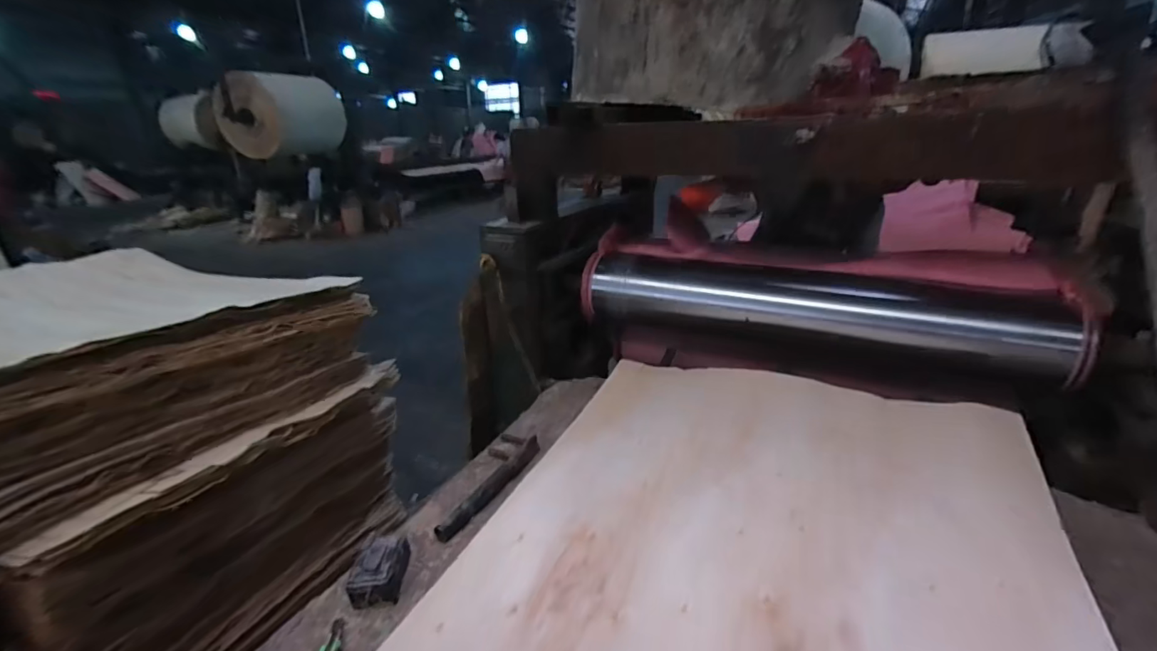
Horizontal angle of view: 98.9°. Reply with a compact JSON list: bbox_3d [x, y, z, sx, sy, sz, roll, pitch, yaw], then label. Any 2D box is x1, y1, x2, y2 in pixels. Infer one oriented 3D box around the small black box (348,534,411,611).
[{"bbox_3d":[-0.338,0.415,0.848,0.074,0.060,0.119,-2,22,0],"label":"small black box"}]

